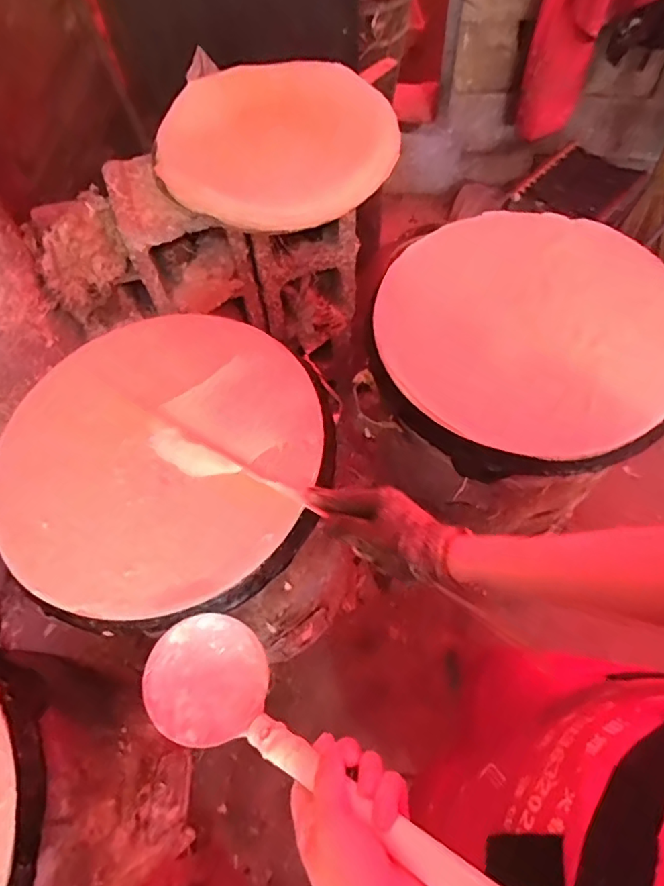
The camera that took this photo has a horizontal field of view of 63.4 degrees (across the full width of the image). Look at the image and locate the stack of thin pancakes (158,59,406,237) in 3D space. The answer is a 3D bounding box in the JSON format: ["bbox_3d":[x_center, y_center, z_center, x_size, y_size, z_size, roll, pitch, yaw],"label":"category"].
[{"bbox_3d":[-0.094,-0.489,0.865,0.376,0.068,0.341,-32,65,-13],"label":"stack of thin pancakes"}]

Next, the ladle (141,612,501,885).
[{"bbox_3d":[-0.014,0.210,0.347,0.311,0.062,0.089,15,60,43],"label":"ladle"}]

